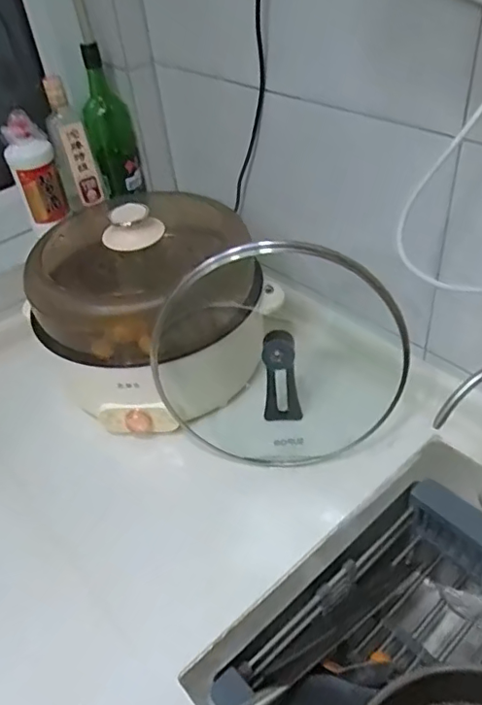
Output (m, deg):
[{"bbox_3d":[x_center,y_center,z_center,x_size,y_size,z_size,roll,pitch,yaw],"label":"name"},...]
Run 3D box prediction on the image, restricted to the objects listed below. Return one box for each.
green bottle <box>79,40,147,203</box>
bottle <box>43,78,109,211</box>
[{"bbox_3d":[-0.231,-0.400,0.975,0.075,0.245,0.057,-6,42,1],"label":"green bottle"},{"bbox_3d":[-0.292,-0.352,0.945,0.050,0.208,0.061,8,44,17],"label":"bottle"}]

